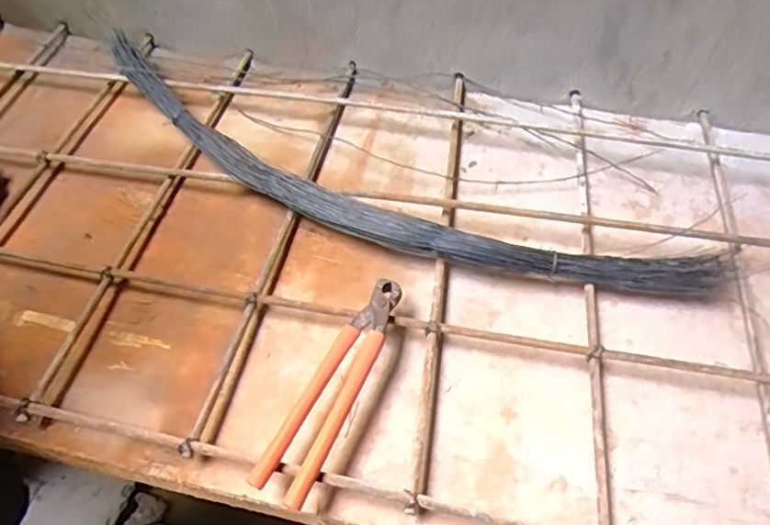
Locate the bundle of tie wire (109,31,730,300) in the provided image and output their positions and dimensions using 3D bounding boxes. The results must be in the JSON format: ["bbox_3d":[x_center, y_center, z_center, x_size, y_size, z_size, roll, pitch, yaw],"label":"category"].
[{"bbox_3d":[-0.033,-0.094,0.663,0.837,0.058,0.158,21,60,15],"label":"bundle of tie wire"}]

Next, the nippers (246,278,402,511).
[{"bbox_3d":[-0.041,0.106,0.501,0.047,0.017,0.222,22,57,15],"label":"nippers"}]

